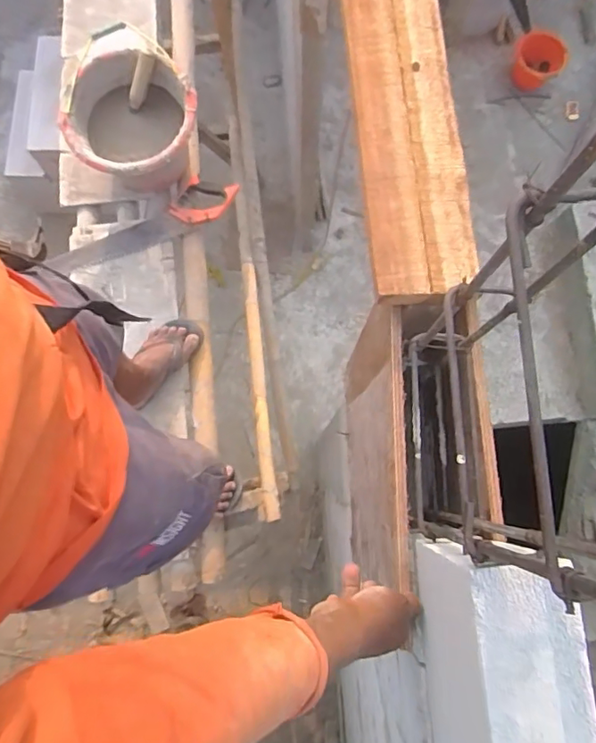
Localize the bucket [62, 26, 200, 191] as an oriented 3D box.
[{"bbox_3d":[-0.370,-0.565,1.231,0.280,0.210,0.330,-14,79,-3],"label":"bucket"}]

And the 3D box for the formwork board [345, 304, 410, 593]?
[{"bbox_3d":[0.102,0.119,0.800,0.024,0.458,0.345,1,79,0],"label":"formwork board"}]

